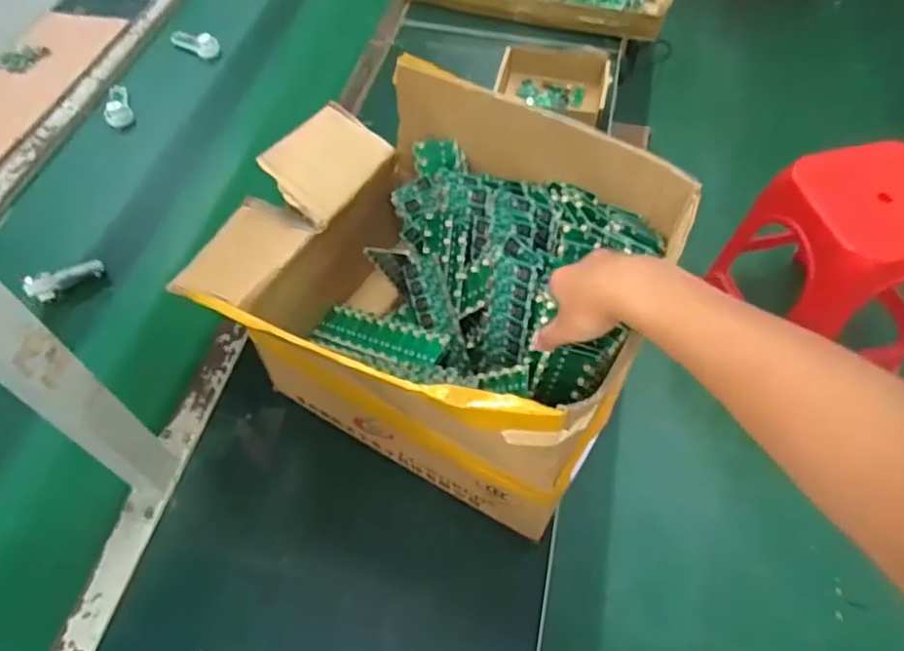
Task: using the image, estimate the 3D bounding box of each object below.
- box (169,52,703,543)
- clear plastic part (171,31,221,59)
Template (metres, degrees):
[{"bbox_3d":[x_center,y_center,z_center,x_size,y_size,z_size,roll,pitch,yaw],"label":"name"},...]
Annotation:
[{"bbox_3d":[-0.024,-0.049,0.644,0.431,0.238,0.304,29,61,19],"label":"box"},{"bbox_3d":[-0.456,-0.500,1.108,0.082,0.035,0.032,11,55,-15],"label":"clear plastic part"}]

